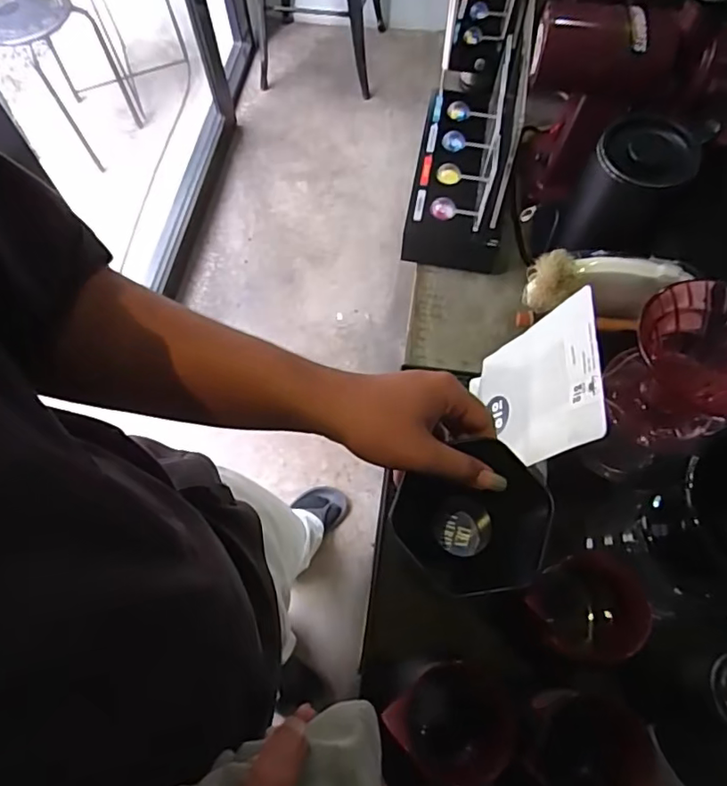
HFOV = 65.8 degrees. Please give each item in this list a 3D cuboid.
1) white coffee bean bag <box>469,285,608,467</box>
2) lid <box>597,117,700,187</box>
[{"bbox_3d":[0.145,0.001,0.489,0.009,0.158,0.128,16,65,-17],"label":"white coffee bean bag"},{"bbox_3d":[0.264,-0.221,0.516,0.082,0.017,0.082,0,65,1],"label":"lid"}]

